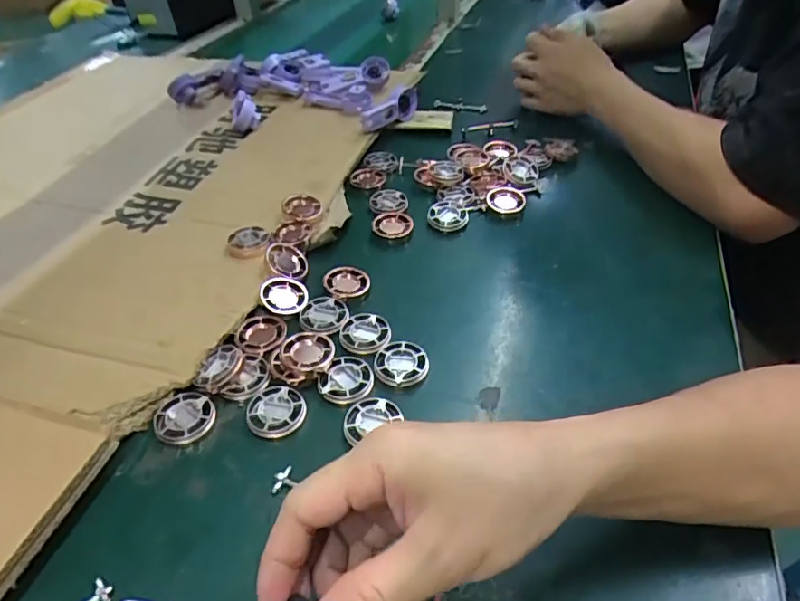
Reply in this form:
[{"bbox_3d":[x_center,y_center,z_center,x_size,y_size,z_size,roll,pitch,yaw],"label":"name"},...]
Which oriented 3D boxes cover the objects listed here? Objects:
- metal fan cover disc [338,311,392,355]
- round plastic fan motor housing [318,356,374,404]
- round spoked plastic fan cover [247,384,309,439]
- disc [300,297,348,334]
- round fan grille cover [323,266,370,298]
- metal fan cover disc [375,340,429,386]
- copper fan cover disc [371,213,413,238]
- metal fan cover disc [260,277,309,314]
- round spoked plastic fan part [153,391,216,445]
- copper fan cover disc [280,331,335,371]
[{"bbox_3d":[-0.027,0.024,0.430,0.039,0.004,0.042,0,42,0],"label":"metal fan cover disc"},{"bbox_3d":[-0.039,0.055,0.393,0.038,0.004,0.040,0,42,0],"label":"round plastic fan motor housing"},{"bbox_3d":[-0.085,0.076,0.377,0.039,0.008,0.039,0,42,0],"label":"round spoked plastic fan cover"},{"bbox_3d":[-0.061,0.011,0.441,0.037,0.004,0.039,0,42,0],"label":"disc"},{"bbox_3d":[-0.045,-0.016,0.466,0.038,0.007,0.033,-10,43,-10],"label":"round fan grille cover"},{"bbox_3d":[0.001,0.045,0.402,0.038,0.004,0.039,0,42,0],"label":"metal fan cover disc"},{"bbox_3d":[-0.007,-0.075,0.530,0.039,0.007,0.037,0,42,0],"label":"copper fan cover disc"},{"bbox_3d":[-0.096,-0.005,0.454,0.037,0.010,0.035,0,52,-14],"label":"metal fan cover disc"},{"bbox_3d":[-0.147,0.080,0.375,0.038,0.007,0.039,0,42,0],"label":"round spoked plastic fan part"},{"bbox_3d":[-0.068,0.037,0.401,0.038,0.004,0.036,1,42,-1],"label":"copper fan cover disc"}]

